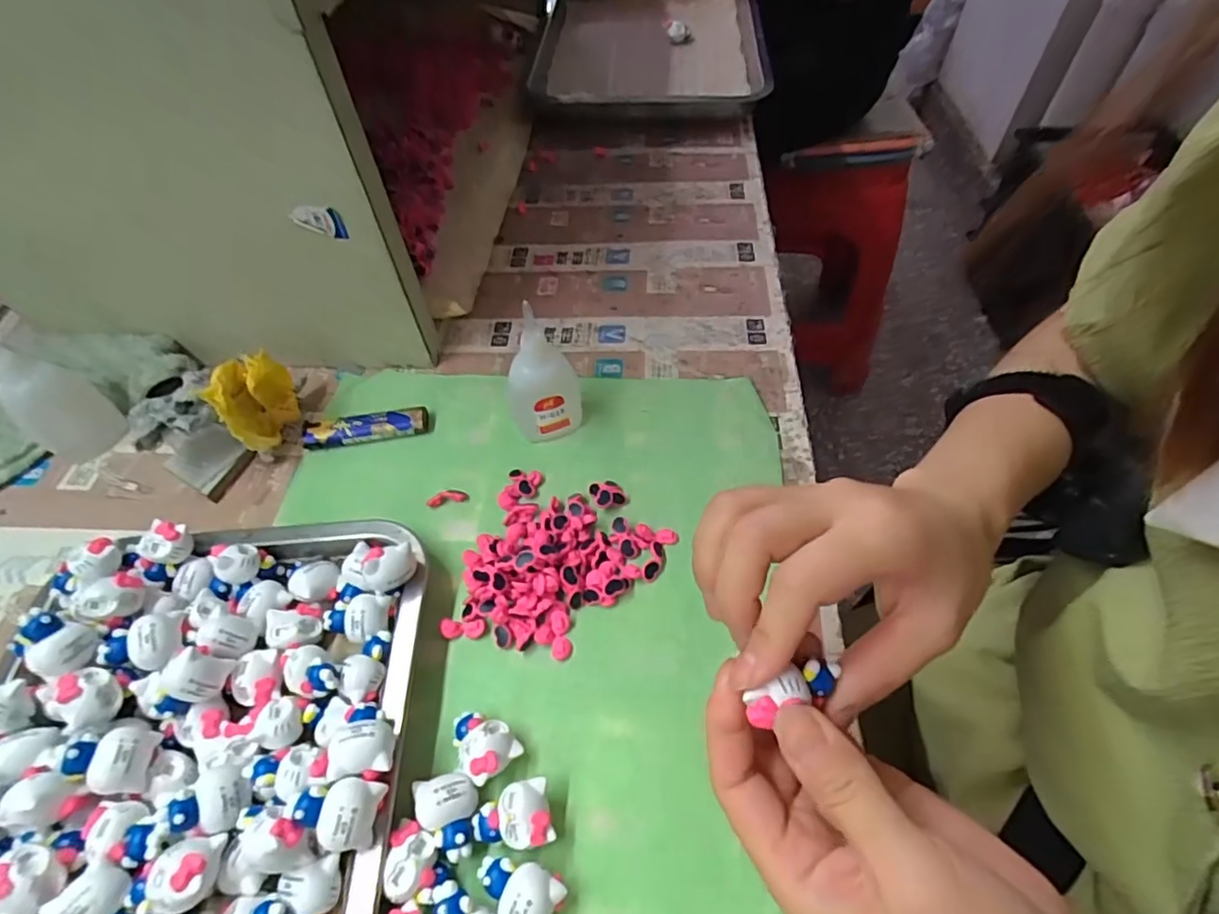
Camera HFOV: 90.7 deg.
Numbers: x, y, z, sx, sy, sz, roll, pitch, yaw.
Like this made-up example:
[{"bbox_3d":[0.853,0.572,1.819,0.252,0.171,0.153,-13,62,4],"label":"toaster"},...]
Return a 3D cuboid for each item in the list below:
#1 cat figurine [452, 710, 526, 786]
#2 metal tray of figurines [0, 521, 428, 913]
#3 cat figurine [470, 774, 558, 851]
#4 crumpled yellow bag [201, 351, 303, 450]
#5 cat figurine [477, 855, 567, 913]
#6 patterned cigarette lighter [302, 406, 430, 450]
[{"bbox_3d":[-0.058,0.130,0.276,0.024,0.019,0.034,-35,58,-20],"label":"cat figurine"},{"bbox_3d":[-0.195,0.164,0.246,0.208,0.049,0.310,-3,53,2],"label":"metal tray of figurines"},{"bbox_3d":[-0.042,0.155,0.258,0.034,0.018,0.024,-12,53,-4],"label":"cat figurine"},{"bbox_3d":[-0.213,-0.029,0.374,0.044,0.062,0.036,-37,59,-22],"label":"crumpled yellow bag"},{"bbox_3d":[-0.036,0.176,0.241,0.035,0.021,0.023,15,56,15],"label":"cat figurine"},{"bbox_3d":[-0.161,-0.019,0.397,0.080,0.010,0.021,-10,53,-3],"label":"patterned cigarette lighter"}]

